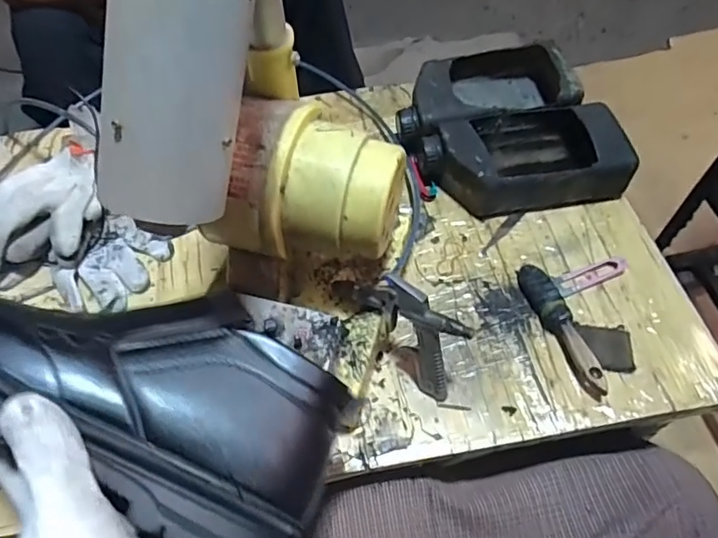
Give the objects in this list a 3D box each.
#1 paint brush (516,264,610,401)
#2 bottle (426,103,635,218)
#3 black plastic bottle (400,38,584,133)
[{"bbox_3d":[0.201,0.054,0.520,0.030,0.024,0.149,-17,59,-9],"label":"paint brush"},{"bbox_3d":[0.189,-0.128,0.615,0.211,0.063,0.120,-13,58,-6],"label":"bottle"},{"bbox_3d":[0.153,-0.221,0.675,0.222,0.064,0.131,-10,58,-5],"label":"black plastic bottle"}]

